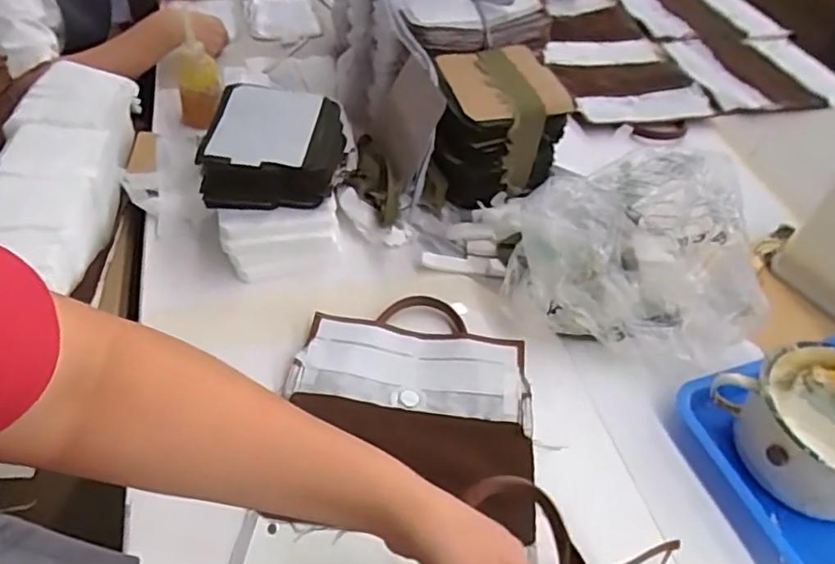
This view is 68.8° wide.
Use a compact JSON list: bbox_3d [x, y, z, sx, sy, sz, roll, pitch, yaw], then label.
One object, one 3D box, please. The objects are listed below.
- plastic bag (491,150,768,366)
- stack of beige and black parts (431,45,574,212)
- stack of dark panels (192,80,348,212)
[{"bbox_3d":[0.238,-0.046,0.692,0.274,0.124,0.247,6,47,1],"label":"plastic bag"},{"bbox_3d":[0.094,-0.188,0.786,0.161,0.164,0.137,-4,47,-8],"label":"stack of beige and black parts"},{"bbox_3d":[-0.168,-0.162,0.727,0.146,0.075,0.147,4,47,-1],"label":"stack of dark panels"}]

